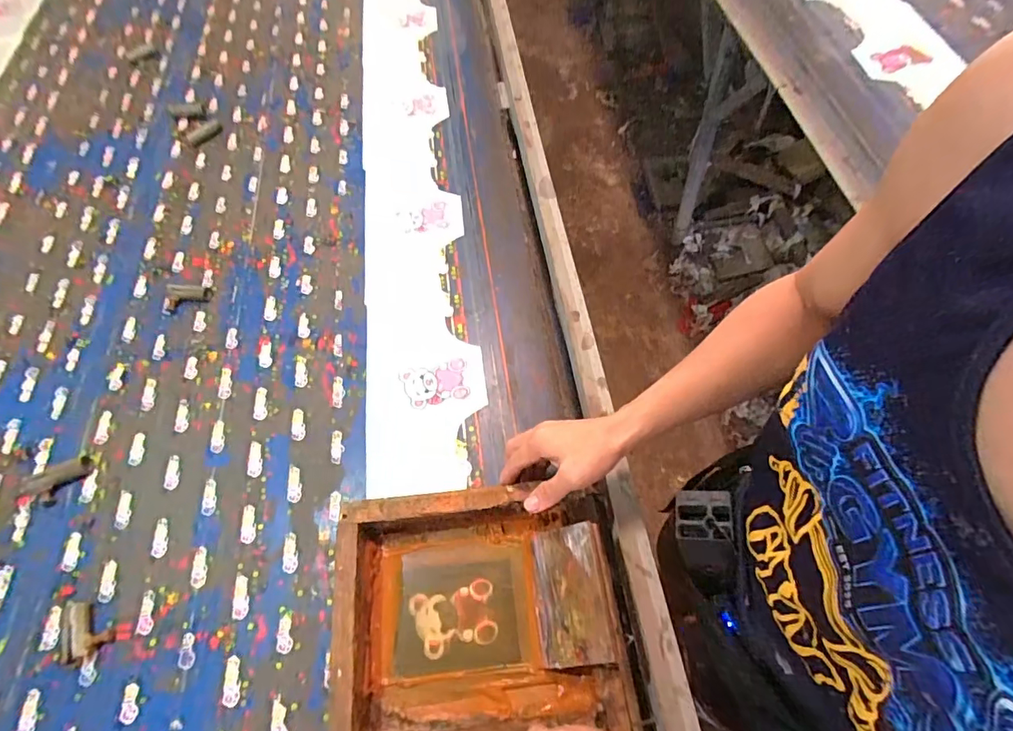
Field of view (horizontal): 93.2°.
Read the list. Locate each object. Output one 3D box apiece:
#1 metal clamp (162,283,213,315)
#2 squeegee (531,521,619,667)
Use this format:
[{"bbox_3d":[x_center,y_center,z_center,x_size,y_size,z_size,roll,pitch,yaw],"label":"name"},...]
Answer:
[{"bbox_3d":[-0.466,-0.096,0.694,0.062,0.020,0.045,6,64,5],"label":"metal clamp"},{"bbox_3d":[0.062,0.222,0.469,0.017,0.085,0.119,18,56,-38],"label":"squeegee"}]

